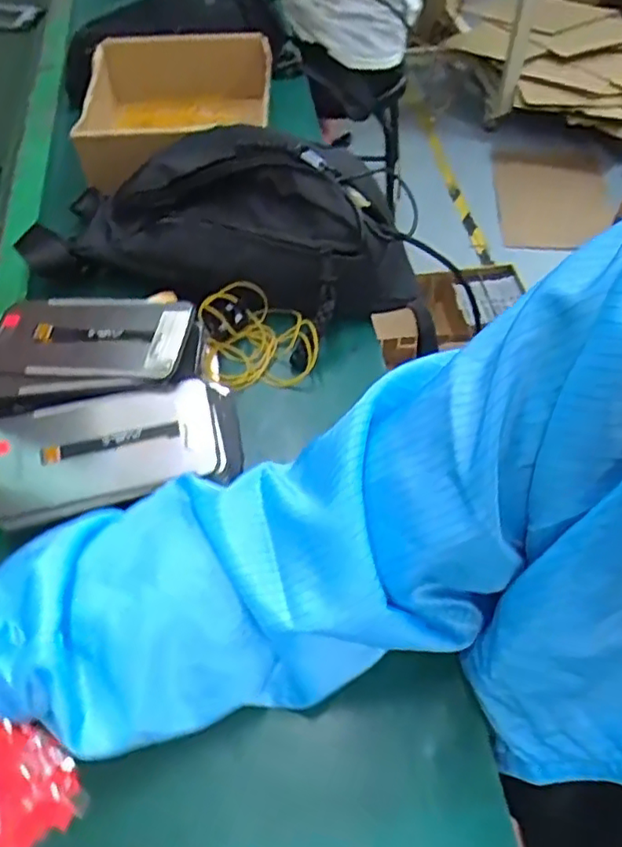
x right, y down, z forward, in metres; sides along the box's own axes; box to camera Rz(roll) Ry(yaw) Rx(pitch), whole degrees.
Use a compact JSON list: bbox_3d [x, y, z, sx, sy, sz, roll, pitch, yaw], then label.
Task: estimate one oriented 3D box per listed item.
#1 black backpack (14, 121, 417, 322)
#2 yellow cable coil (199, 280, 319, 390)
[{"bbox_3d":[-0.074,-0.186,0.542,0.336,0.096,0.158,12,56,10],"label":"black backpack"},{"bbox_3d":[-0.044,-0.073,0.518,0.096,0.038,0.086,-4,55,-1],"label":"yellow cable coil"}]

